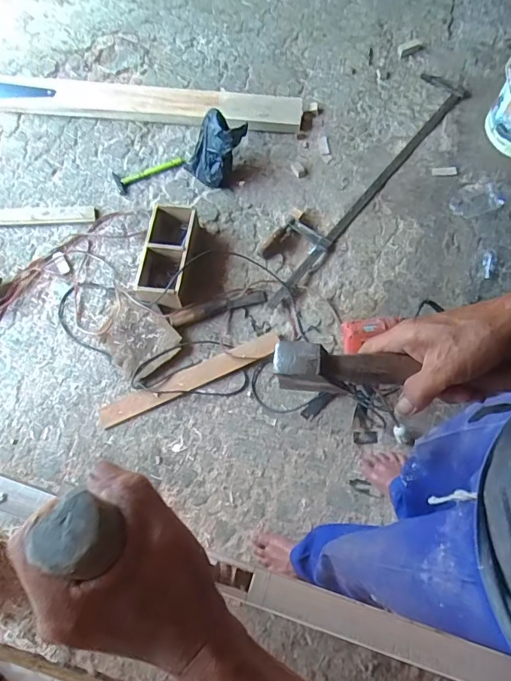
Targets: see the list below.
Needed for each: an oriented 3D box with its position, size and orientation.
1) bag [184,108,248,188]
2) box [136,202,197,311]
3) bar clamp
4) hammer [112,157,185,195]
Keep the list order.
[{"bbox_3d":[-0.130,-0.611,1.521,0.149,0.178,0.167,34,75,12],"label":"bag"},{"bbox_3d":[-0.255,-0.252,1.407,0.151,0.115,0.304,8,71,4],"label":"box"},{"bbox_3d":[0.347,-0.533,1.556,0.172,0.035,1.077,38,76,13],"label":"bar clamp"},{"bbox_3d":[-0.349,-0.556,1.577,0.235,0.025,0.082,-21,72,-6],"label":"hammer"}]

